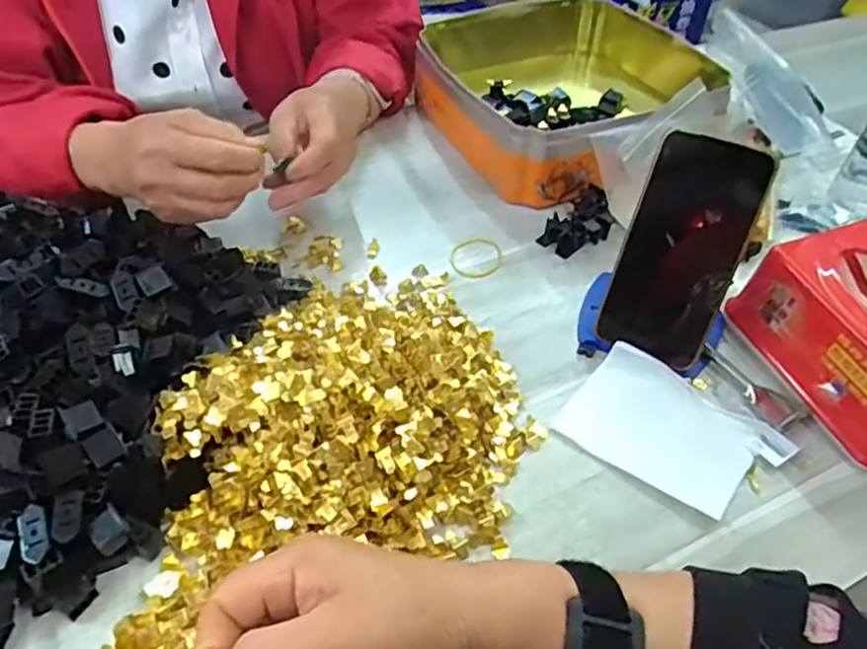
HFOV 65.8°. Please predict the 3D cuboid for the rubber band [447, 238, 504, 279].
[{"bbox_3d":[0.038,-0.057,0.576,0.051,0.004,0.045,-23,51,-24],"label":"rubber band"}]

